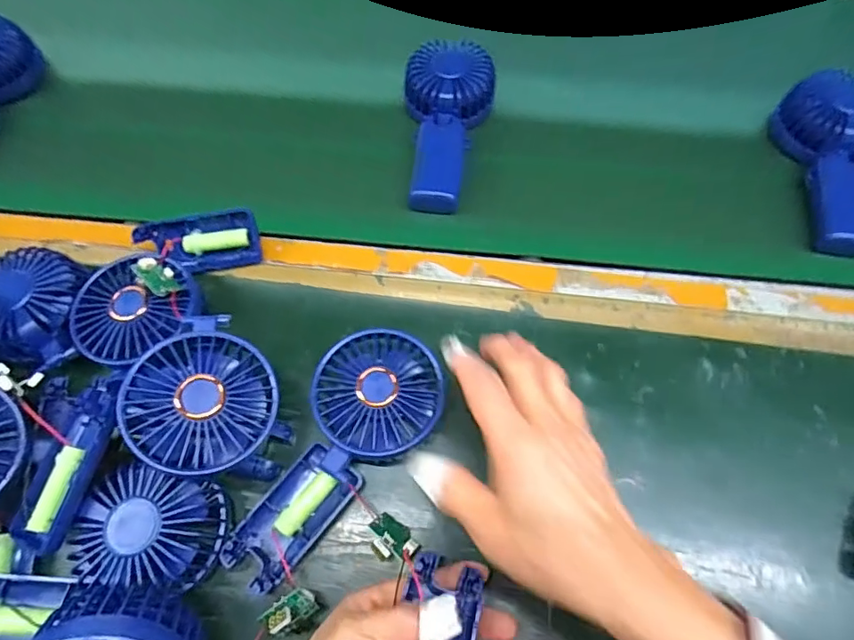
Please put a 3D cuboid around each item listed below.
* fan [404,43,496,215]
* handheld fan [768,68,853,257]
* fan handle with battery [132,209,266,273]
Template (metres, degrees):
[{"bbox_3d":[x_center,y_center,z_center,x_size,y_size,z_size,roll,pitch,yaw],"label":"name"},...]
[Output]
[{"bbox_3d":[0.014,-0.178,0.458,0.079,0.037,0.174,7,64,4],"label":"fan"},{"bbox_3d":[0.349,-0.140,0.439,0.085,0.042,0.174,18,65,9],"label":"handheld fan"},{"bbox_3d":[-0.179,-0.061,0.404,0.090,0.045,0.019,-10,20,-3],"label":"fan handle with battery"}]

